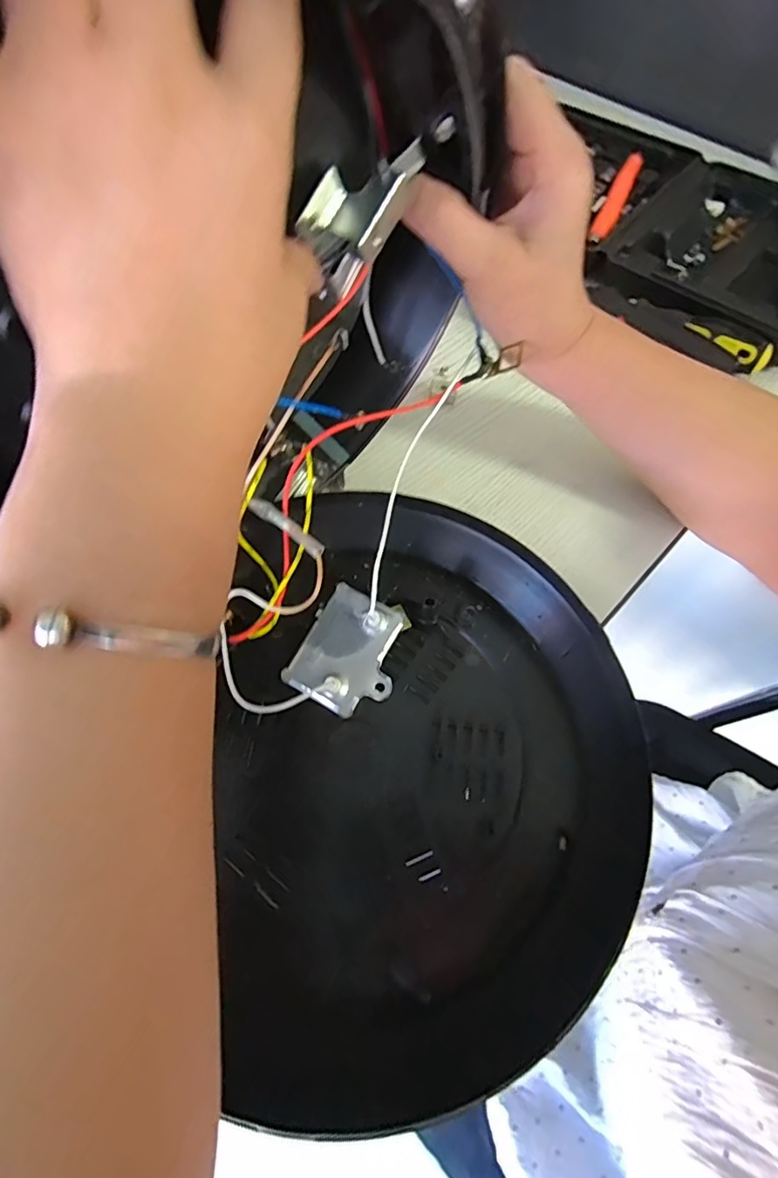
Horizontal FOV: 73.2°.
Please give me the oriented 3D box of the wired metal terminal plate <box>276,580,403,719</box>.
[{"bbox_3d":[-0.019,0.033,0.274,0.051,0.016,0.060,25,66,11],"label":"wired metal terminal plate"}]

